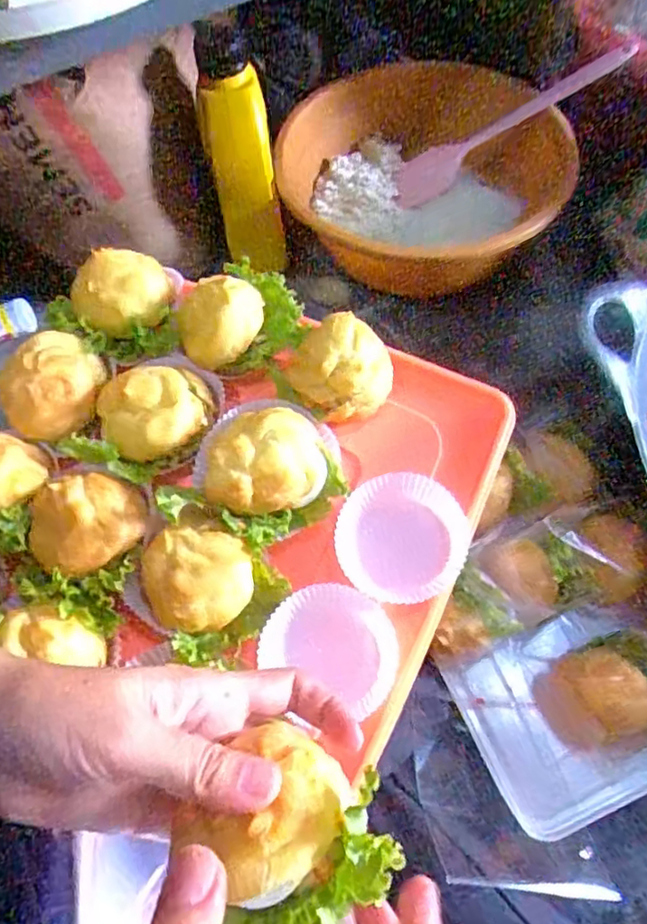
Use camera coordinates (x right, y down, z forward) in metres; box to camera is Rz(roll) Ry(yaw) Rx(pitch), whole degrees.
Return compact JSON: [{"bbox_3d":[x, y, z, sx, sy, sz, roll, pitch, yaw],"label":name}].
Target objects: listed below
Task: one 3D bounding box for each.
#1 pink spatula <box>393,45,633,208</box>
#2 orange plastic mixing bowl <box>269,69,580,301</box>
[{"bbox_3d":[0.188,-0.354,0.637,0.251,0.021,0.044,-27,68,18],"label":"pink spatula"},{"bbox_3d":[0.114,-0.281,0.638,0.288,0.120,0.254,-22,63,-8],"label":"orange plastic mixing bowl"}]

